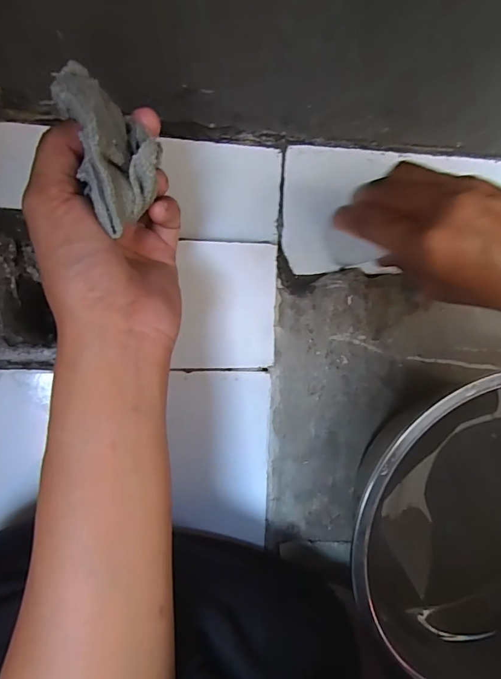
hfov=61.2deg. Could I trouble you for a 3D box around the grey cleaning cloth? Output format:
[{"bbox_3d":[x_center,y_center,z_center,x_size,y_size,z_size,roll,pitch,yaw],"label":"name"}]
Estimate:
[{"bbox_3d":[-0.059,-0.084,0.189,0.034,0.037,0.065,-18,96,-8],"label":"grey cleaning cloth"}]

